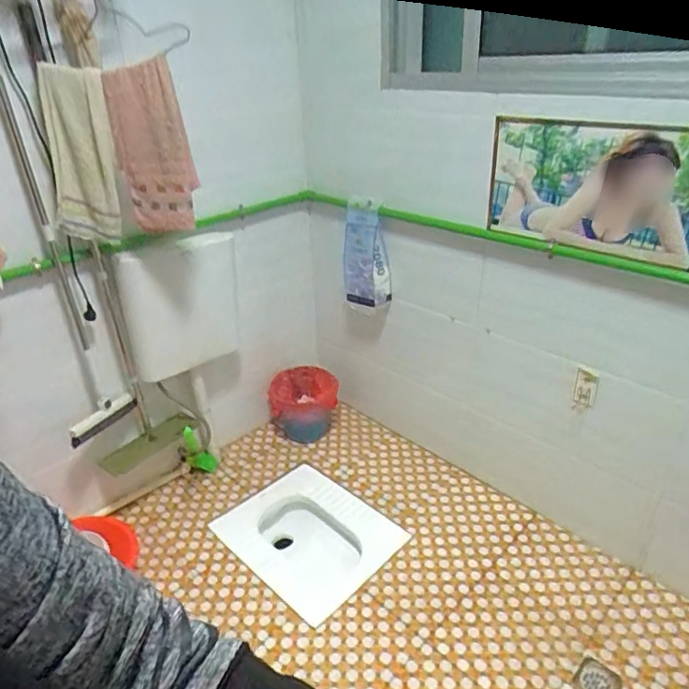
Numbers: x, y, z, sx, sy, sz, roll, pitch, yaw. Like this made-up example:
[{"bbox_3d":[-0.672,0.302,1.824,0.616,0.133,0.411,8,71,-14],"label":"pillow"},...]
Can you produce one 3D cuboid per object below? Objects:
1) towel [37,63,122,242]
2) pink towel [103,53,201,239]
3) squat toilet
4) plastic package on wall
[{"bbox_3d":[-0.638,-0.449,1.299,0.180,0.383,0.014,-2,28,1],"label":"towel"},{"bbox_3d":[-0.464,-0.467,1.311,0.179,0.385,0.038,3,34,8],"label":"pink towel"},{"bbox_3d":[-0.112,0.681,1.804,0.525,0.208,0.392,23,38,39],"label":"squat toilet"},{"bbox_3d":[0.072,-0.298,1.854,0.181,0.394,0.067,8,19,30],"label":"plastic package on wall"}]

